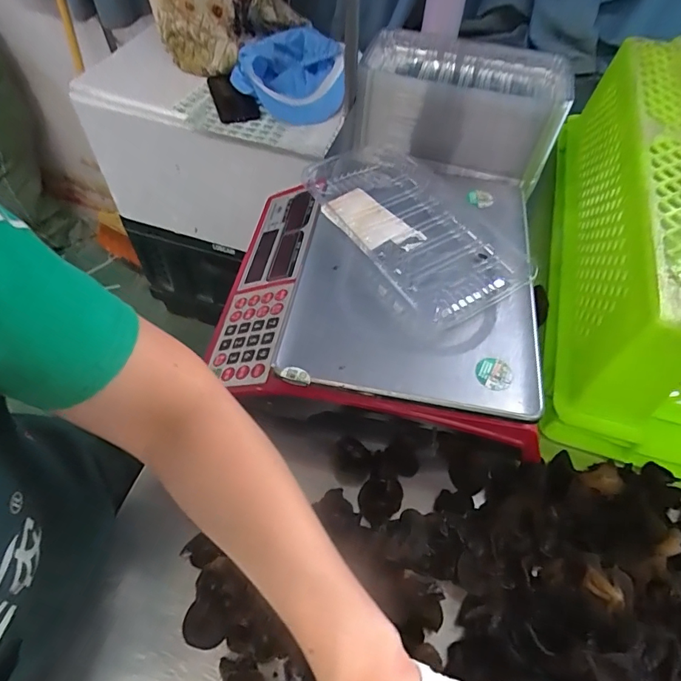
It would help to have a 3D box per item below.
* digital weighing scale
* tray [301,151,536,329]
[{"bbox_3d":[0.035,-0.059,0.464,0.304,0.082,0.278,9,56,4],"label":"digital weighing scale"},{"bbox_3d":[0.070,-0.117,0.467,0.129,0.024,0.242,-26,61,-19],"label":"tray"}]

